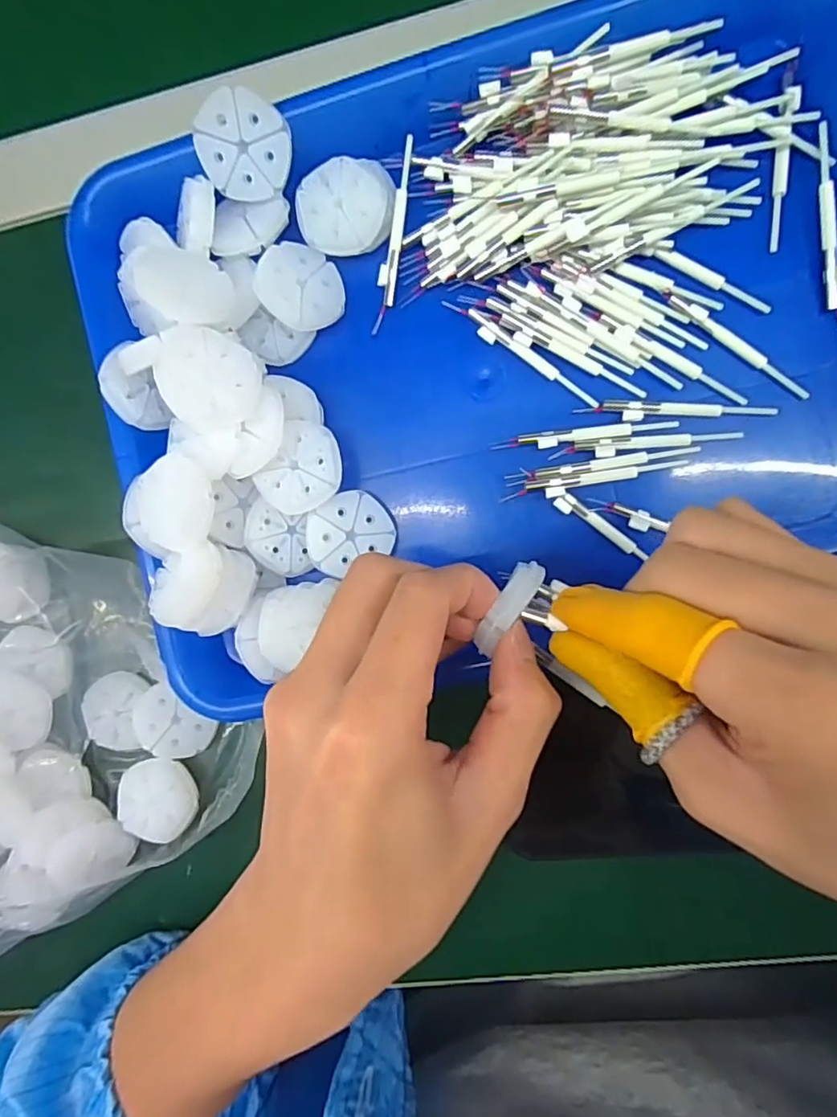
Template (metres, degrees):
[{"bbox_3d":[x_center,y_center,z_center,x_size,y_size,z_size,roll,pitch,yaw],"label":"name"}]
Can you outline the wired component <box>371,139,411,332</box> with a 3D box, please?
[{"bbox_3d":[-0.011,-0.140,0.251,0.008,0.006,0.079,10,94,7],"label":"wired component"}]

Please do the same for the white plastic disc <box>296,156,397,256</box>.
[{"bbox_3d":[-0.031,-0.151,0.248,0.042,0.010,0.035,-28,89,8],"label":"white plastic disc"}]

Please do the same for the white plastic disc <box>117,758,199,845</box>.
[{"bbox_3d":[-0.125,0.114,0.275,0.038,0.012,0.034,42,97,4],"label":"white plastic disc"}]

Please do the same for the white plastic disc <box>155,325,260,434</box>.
[{"bbox_3d":[-0.082,-0.070,0.225,0.038,0.006,0.039,2,86,-22],"label":"white plastic disc"}]

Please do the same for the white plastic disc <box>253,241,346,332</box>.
[{"bbox_3d":[-0.051,-0.117,0.248,0.037,0.005,0.037,4,81,-24],"label":"white plastic disc"}]

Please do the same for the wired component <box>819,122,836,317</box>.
[{"bbox_3d":[0.165,-0.129,0.228,0.007,0.008,0.079,-9,91,8],"label":"wired component"}]

